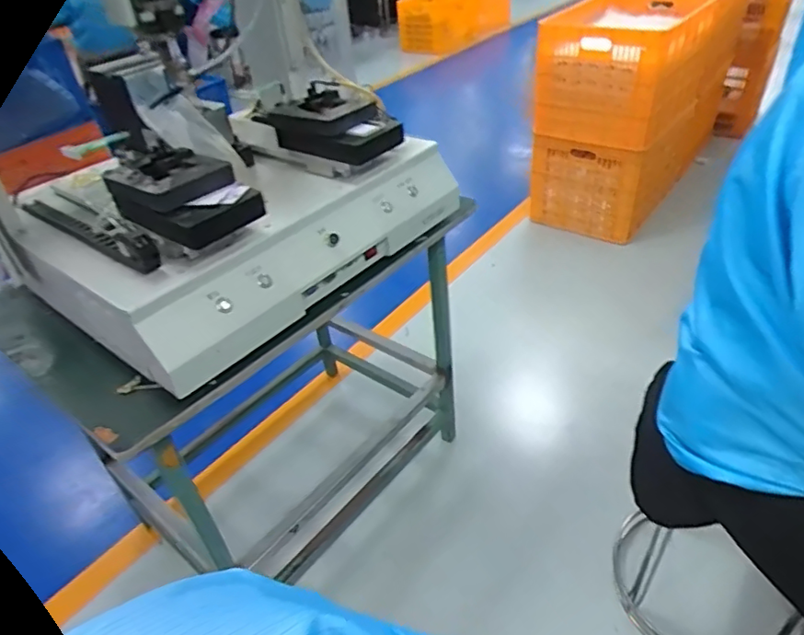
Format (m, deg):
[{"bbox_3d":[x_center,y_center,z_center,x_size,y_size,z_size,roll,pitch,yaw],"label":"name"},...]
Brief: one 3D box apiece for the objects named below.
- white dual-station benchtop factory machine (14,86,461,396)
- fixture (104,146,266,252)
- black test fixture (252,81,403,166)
[{"bbox_3d":[-0.254,-0.208,0.960,0.407,0.209,0.623,23,47,33],"label":"white dual-station benchtop factory machine"},{"bbox_3d":[-0.315,-0.174,0.800,0.219,0.082,0.132,27,49,35],"label":"fixture"},{"bbox_3d":[-0.137,-0.349,0.995,0.170,0.094,0.222,-27,42,-25],"label":"black test fixture"}]

